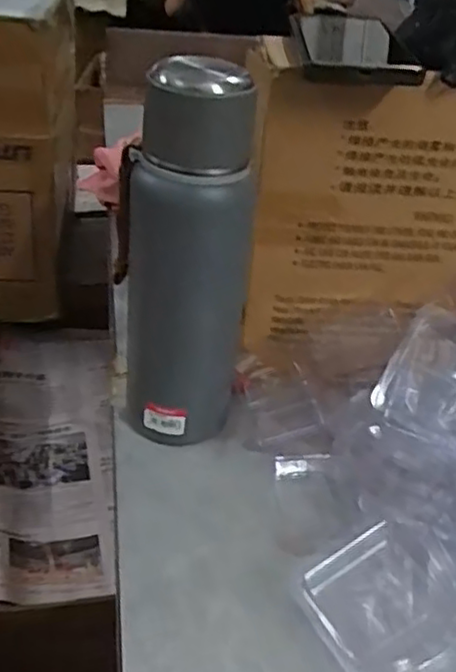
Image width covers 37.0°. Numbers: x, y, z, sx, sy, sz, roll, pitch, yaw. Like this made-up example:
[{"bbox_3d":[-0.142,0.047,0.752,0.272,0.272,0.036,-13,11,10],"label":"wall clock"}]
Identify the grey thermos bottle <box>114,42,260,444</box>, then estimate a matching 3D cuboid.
[{"bbox_3d":[-0.033,-0.035,0.486,0.080,0.295,0.065,-6,36,-18],"label":"grey thermos bottle"}]

